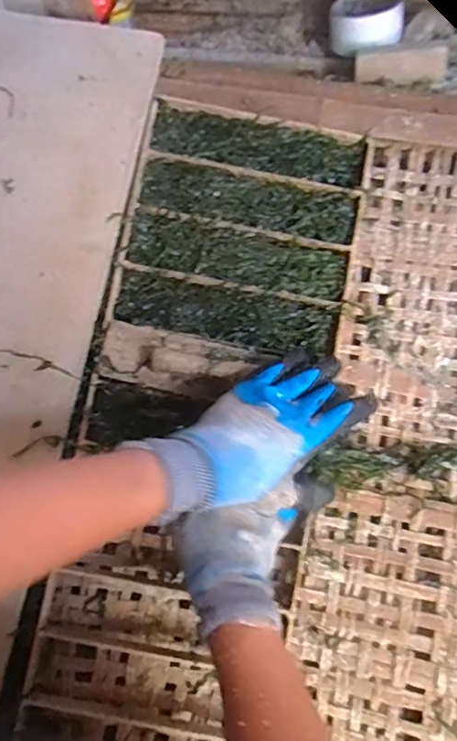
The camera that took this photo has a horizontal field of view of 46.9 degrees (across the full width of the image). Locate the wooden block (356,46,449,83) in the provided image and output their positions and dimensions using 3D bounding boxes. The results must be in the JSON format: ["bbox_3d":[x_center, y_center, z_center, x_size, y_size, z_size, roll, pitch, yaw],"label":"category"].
[{"bbox_3d":[0.200,-0.357,0.611,0.099,0.038,0.020,2,36,9],"label":"wooden block"}]

